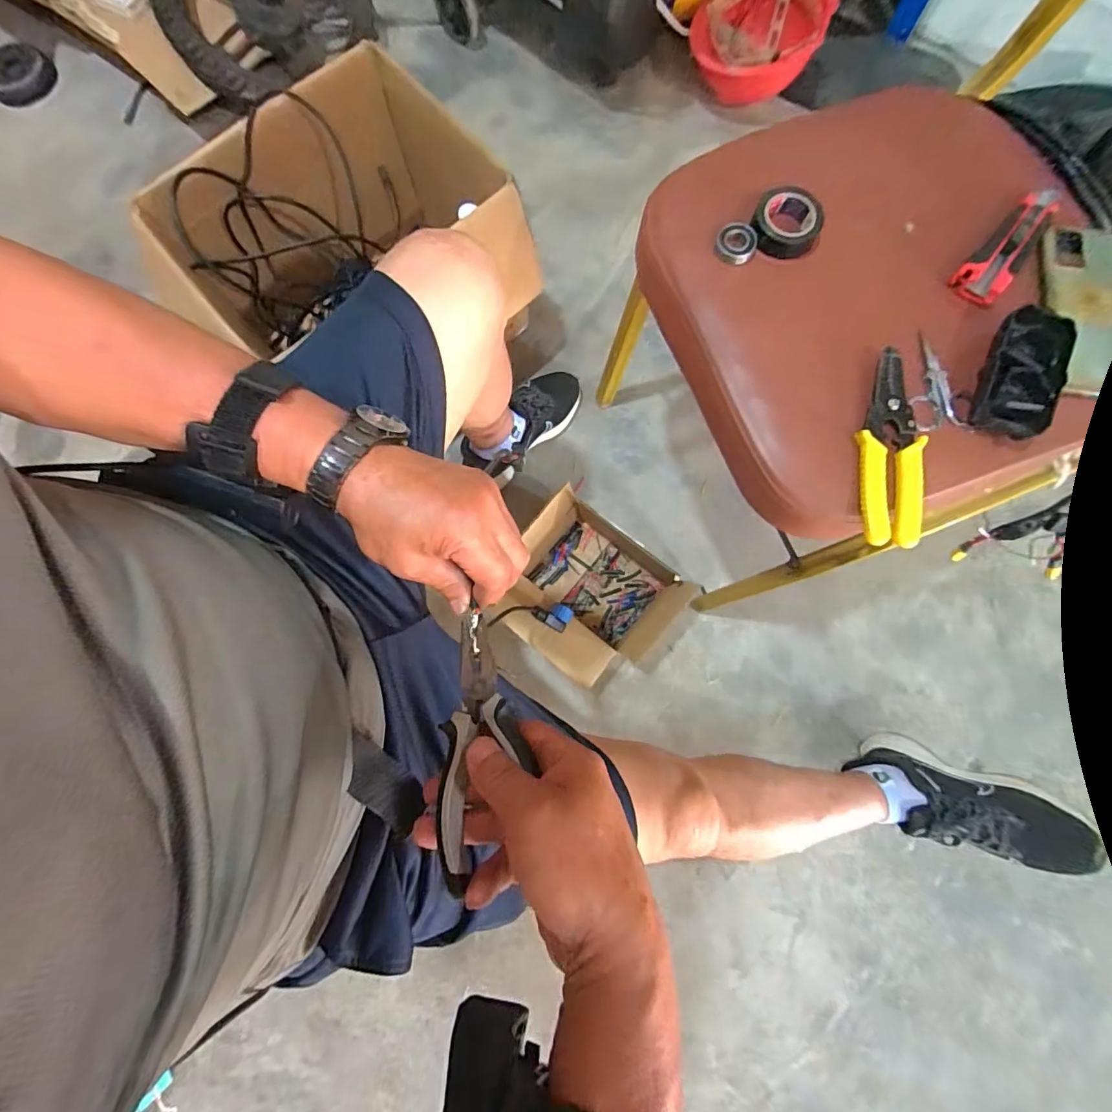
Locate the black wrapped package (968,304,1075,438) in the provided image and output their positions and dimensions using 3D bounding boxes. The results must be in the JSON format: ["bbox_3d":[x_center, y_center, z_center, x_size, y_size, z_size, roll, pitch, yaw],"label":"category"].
[{"bbox_3d":[0.377,-0.146,0.404,0.044,0.029,0.108,22,80,5],"label":"black wrapped package"}]

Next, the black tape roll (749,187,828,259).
[{"bbox_3d":[0.201,-0.290,0.436,0.057,0.025,0.057,0,79,1],"label":"black tape roll"}]

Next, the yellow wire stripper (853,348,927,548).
[{"bbox_3d":[0.267,-0.088,0.402,0.047,0.015,0.159,3,79,1],"label":"yellow wire stripper"}]

